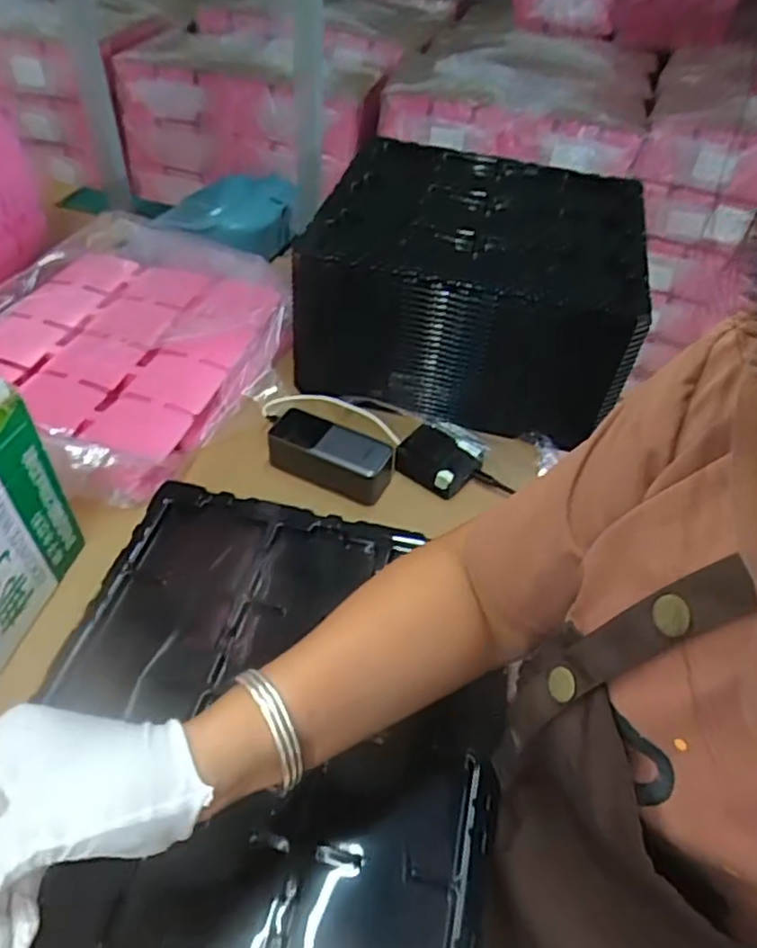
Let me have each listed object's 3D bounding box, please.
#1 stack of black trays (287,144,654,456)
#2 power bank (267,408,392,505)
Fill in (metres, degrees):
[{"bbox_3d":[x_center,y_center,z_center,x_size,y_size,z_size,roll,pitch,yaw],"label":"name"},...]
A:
[{"bbox_3d":[0.123,-0.254,0.854,0.368,0.174,0.369,12,47,6],"label":"stack of black trays"},{"bbox_3d":[-0.053,-0.020,0.731,0.137,0.053,0.062,19,48,12],"label":"power bank"}]

